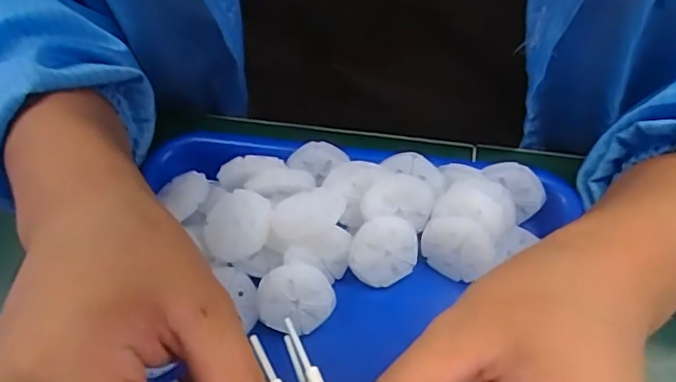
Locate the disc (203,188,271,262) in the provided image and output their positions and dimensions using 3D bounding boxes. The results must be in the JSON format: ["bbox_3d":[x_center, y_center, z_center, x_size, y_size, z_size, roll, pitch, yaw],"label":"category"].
[{"bbox_3d":[-0.052,0.017,0.295,0.034,0.011,0.039,-16,56,-6],"label":"disc"}]

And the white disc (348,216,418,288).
[{"bbox_3d":[0.024,0.032,0.295,0.035,0.005,0.036,-1,96,-13],"label":"white disc"}]

